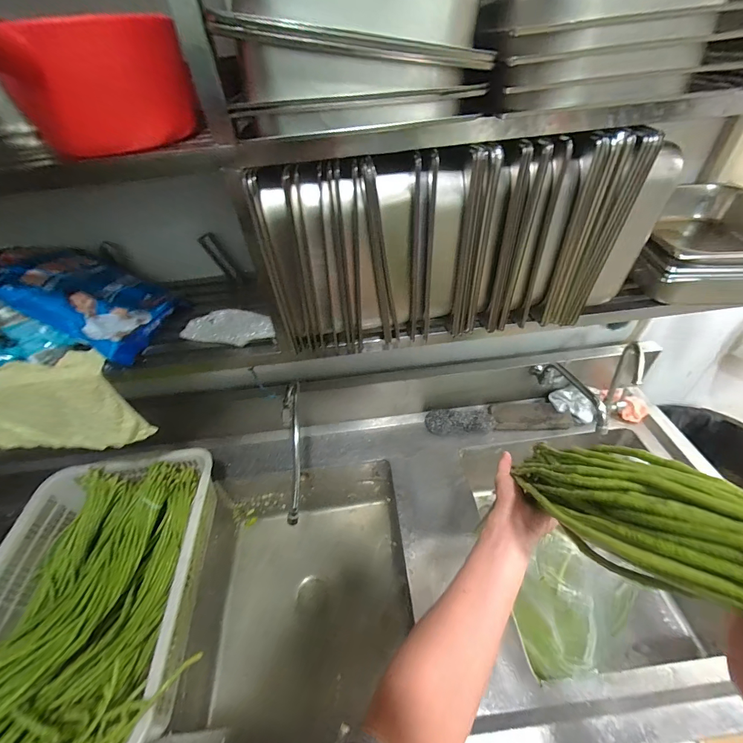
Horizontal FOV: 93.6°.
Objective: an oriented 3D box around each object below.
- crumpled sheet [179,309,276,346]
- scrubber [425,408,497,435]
[{"bbox_3d":[-0.229,-0.074,0.580,0.150,0.024,0.088,14,47,19],"label":"crumpled sheet"},{"bbox_3d":[0.244,0.136,0.968,0.180,0.035,0.083,-7,43,-2],"label":"scrubber"}]

